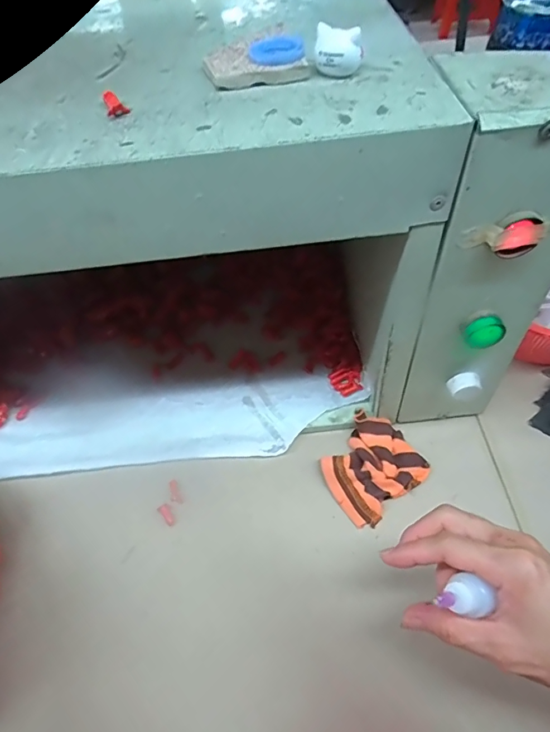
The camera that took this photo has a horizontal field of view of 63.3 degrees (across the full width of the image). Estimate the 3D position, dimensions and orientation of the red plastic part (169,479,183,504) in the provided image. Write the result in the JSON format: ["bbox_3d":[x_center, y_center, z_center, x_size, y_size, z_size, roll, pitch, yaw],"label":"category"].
[{"bbox_3d":[-0.093,0.118,0.417,0.009,0.004,0.023,-20,58,-11],"label":"red plastic part"}]

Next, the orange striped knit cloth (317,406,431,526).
[{"bbox_3d":[0.087,0.090,0.411,0.089,0.013,0.080,-35,61,-19],"label":"orange striped knit cloth"}]

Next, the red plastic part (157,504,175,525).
[{"bbox_3d":[-0.097,0.135,0.405,0.010,0.004,0.020,-36,62,-20],"label":"red plastic part"}]

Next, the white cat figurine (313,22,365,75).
[{"bbox_3d":[0.034,-0.169,0.239,0.025,0.018,0.015,6,57,7],"label":"white cat figurine"}]

